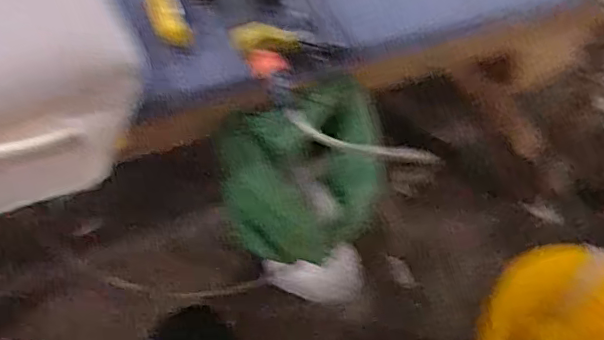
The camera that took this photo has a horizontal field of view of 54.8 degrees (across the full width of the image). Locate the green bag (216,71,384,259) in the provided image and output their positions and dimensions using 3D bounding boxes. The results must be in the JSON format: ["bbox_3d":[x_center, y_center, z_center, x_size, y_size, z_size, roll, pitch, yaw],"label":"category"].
[{"bbox_3d":[0.010,0.018,0.821,0.210,0.275,0.089,-9,54,-12],"label":"green bag"}]

